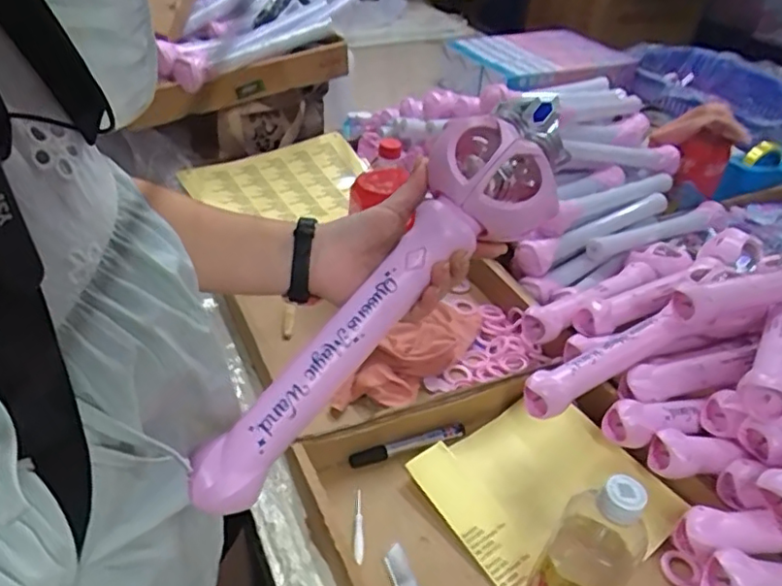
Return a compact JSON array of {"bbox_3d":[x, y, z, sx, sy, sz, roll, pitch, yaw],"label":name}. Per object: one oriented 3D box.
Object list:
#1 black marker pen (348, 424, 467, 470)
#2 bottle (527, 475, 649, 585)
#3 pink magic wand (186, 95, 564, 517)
[{"bbox_3d":[0.021,0.167,0.685,0.133,0.019,0.021,-8,39,-19],"label":"black marker pen"},{"bbox_3d":[0.162,0.210,0.501,0.063,0.177,0.067,27,41,26],"label":"bottle"},{"bbox_3d":[-0.004,0.003,0.433,0.085,0.051,0.354,36,79,34],"label":"pink magic wand"}]

